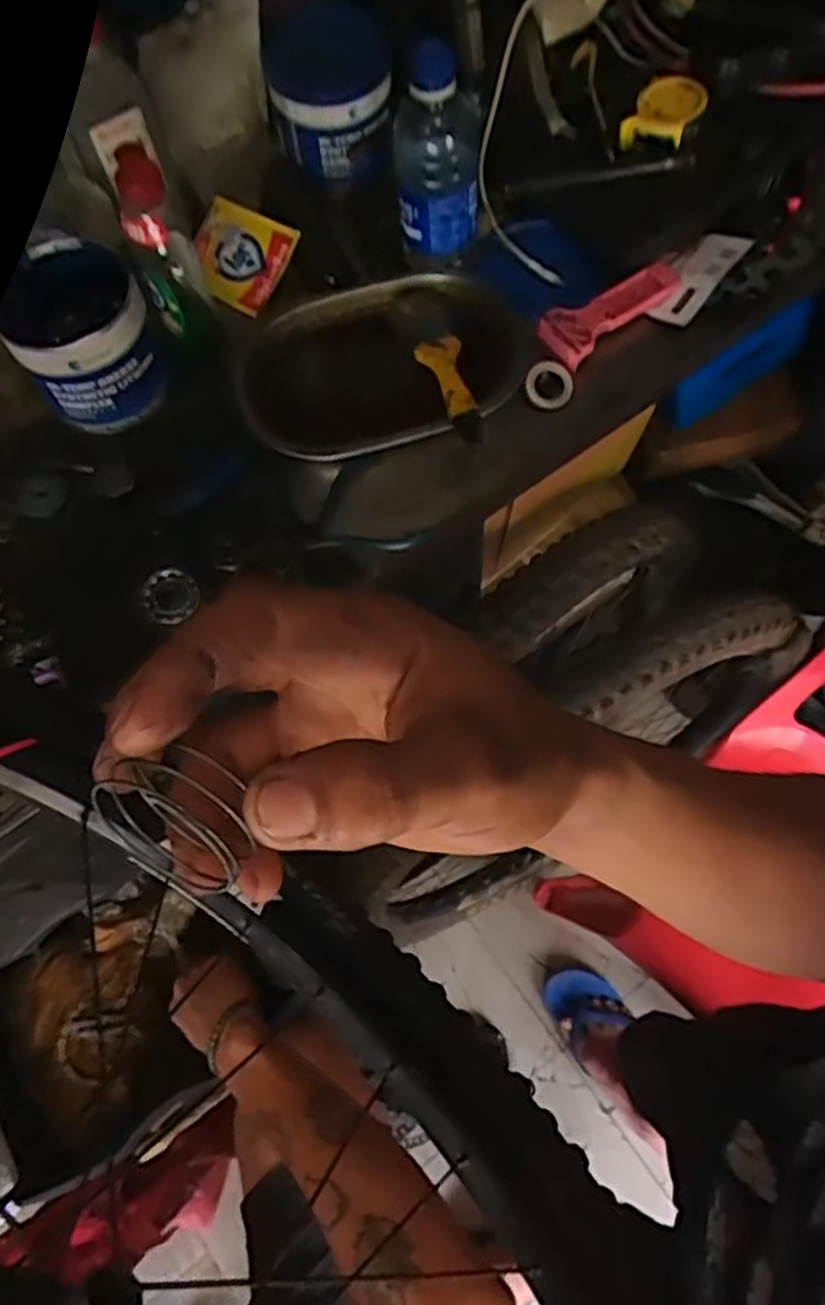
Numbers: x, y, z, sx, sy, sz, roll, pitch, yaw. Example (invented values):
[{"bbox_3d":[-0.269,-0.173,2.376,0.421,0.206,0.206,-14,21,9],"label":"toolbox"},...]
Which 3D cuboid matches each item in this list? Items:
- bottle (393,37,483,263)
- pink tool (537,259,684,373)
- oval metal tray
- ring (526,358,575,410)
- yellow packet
[{"bbox_3d":[0.018,-0.370,0.576,0.065,0.144,0.061,1,72,2],"label":"bottle"},{"bbox_3d":[0.159,-0.276,0.617,0.119,0.025,0.044,-37,75,-9],"label":"pink tool"},{"bbox_3d":[-0.023,-0.222,0.610,0.226,0.054,0.143,-13,72,-2],"label":"oval metal tray"},{"bbox_3d":[0.108,-0.211,0.603,0.038,0.005,0.039,1,85,-10],"label":"ring"},{"bbox_3d":[-0.149,-0.339,0.651,0.090,0.012,0.080,29,92,11],"label":"yellow packet"}]

